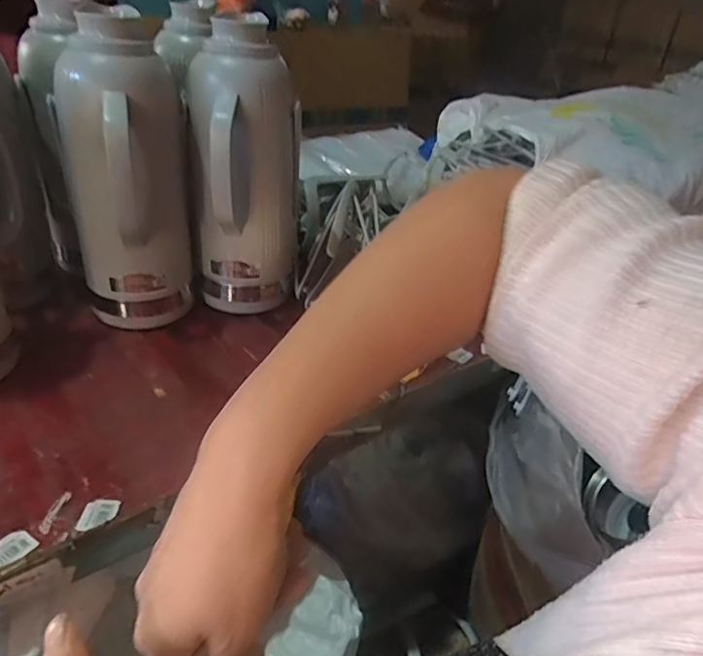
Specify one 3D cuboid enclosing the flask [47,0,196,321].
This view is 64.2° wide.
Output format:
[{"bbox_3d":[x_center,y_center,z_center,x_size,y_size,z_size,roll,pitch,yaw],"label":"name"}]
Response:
[{"bbox_3d":[-0.268,-0.171,0.669,0.117,0.339,0.114,20,35,21],"label":"flask"}]

